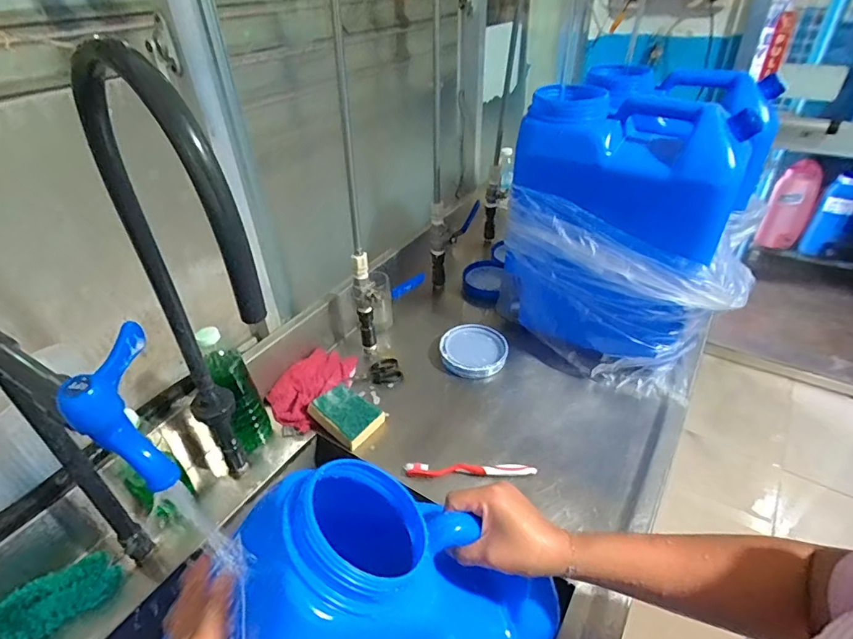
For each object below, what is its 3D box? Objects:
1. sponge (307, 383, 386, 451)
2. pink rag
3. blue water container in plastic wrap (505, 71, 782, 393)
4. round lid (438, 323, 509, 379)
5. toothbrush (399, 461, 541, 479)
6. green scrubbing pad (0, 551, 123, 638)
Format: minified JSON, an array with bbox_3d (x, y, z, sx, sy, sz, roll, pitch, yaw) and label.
[{"bbox_3d":[-0.125,0.151,0.746,0.099,0.027,0.076,35,44,18],"label":"sponge"},{"bbox_3d":[-0.193,0.108,0.809,0.105,0.030,0.173,21,43,28],"label":"pink rag"},{"bbox_3d":[0.360,-0.166,0.842,0.369,0.432,0.358,15,40,22],"label":"blue water container in plastic wrap"},{"bbox_3d":[0.086,0.061,0.868,0.120,0.035,0.120,2,37,6],"label":"round lid"},{"bbox_3d":[0.063,0.217,0.679,0.186,0.018,0.019,-2,37,1],"label":"toothbrush"},{"bbox_3d":[-0.422,0.317,0.535,0.123,0.033,0.061,-23,41,-25],"label":"green scrubbing pad"}]

